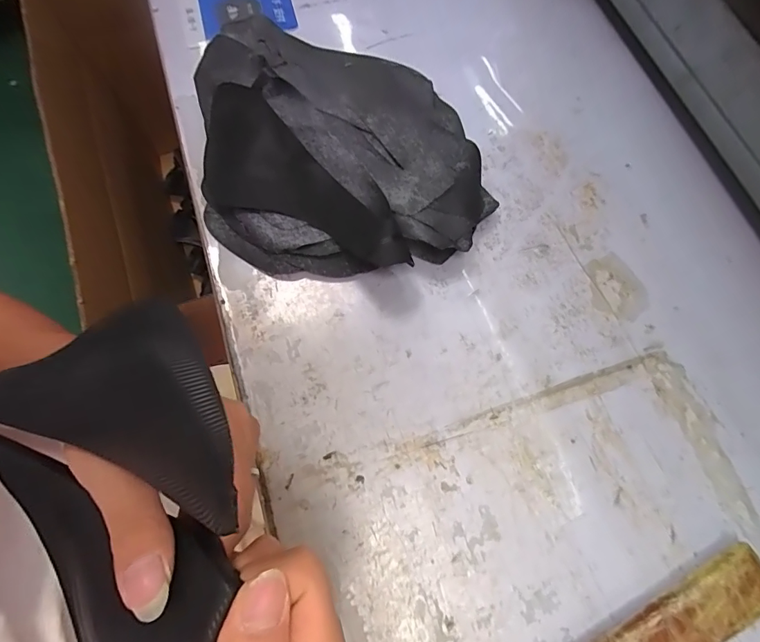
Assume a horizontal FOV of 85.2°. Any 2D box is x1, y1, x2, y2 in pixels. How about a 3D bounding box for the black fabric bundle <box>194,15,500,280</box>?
[{"bbox_3d":[-0.047,-0.170,0.382,0.245,0.061,0.298,-16,73,-5],"label":"black fabric bundle"}]

